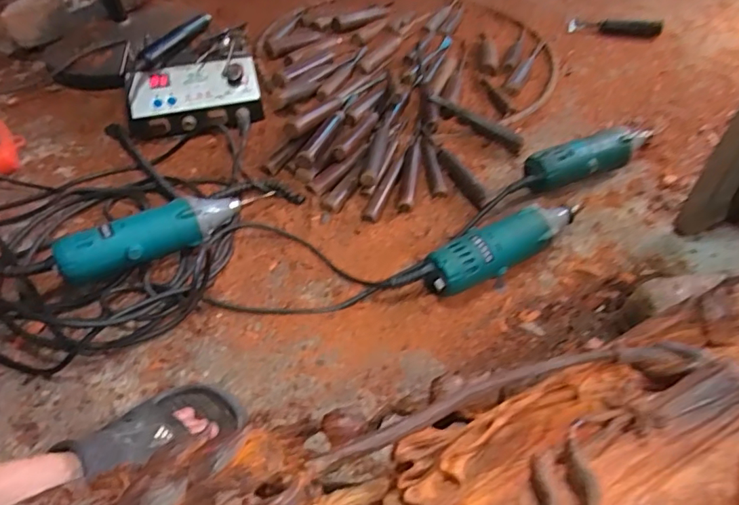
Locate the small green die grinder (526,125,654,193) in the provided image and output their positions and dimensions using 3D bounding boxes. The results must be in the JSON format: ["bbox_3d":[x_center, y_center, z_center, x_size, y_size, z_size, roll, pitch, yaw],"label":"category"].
[{"bbox_3d":[0.290,-0.126,0.667,0.215,0.060,0.052,-23,53,-17],"label":"small green die grinder"}]

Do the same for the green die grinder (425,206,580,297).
[{"bbox_3d":[0.153,-0.011,0.554,0.210,0.053,0.055,-27,54,-20],"label":"green die grinder"}]

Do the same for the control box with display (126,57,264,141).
[{"bbox_3d":[-0.248,-0.222,0.718,0.176,0.048,0.093,-11,90,-10],"label":"control box with display"}]

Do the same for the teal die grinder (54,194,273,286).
[{"bbox_3d":[-0.218,-0.025,0.561,0.228,0.065,0.054,-28,54,-21],"label":"teal die grinder"}]

